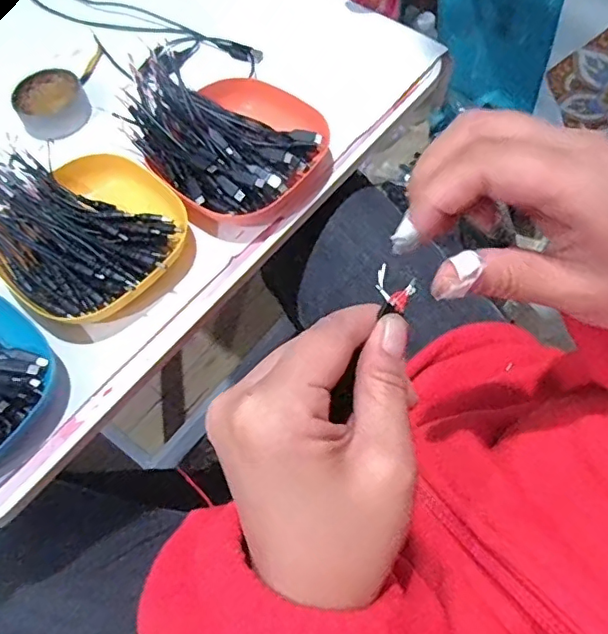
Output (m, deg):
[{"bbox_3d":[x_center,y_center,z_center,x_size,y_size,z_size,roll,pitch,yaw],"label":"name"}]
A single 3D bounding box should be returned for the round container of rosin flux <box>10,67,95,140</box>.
[{"bbox_3d":[-0.236,-0.199,0.527,0.063,0.029,0.063,-1,63,2],"label":"round container of rosin flux"}]

